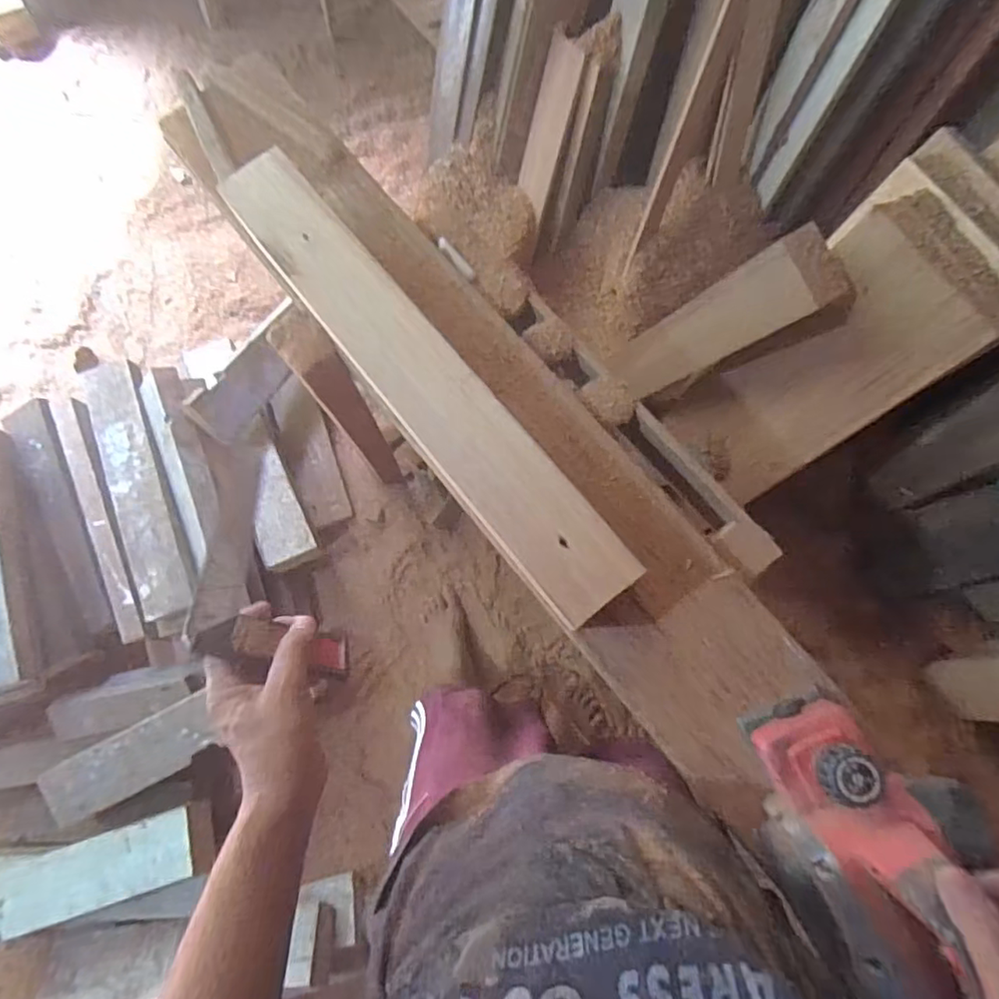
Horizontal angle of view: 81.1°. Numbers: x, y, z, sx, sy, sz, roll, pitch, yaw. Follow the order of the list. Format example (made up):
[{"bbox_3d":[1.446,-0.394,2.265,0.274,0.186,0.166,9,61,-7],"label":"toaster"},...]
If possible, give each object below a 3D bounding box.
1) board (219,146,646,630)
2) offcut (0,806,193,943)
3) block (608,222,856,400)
[{"bbox_3d":[-0.080,-0.120,0.525,0.080,0.028,0.534,-38,81,-3],"label":"board"},{"bbox_3d":[-0.828,0.696,1.026,0.443,0.047,0.118,-12,75,-19],"label":"offcut"},{"bbox_3d":[0.324,-0.256,0.881,0.075,0.355,0.105,-15,86,-29],"label":"block"}]

